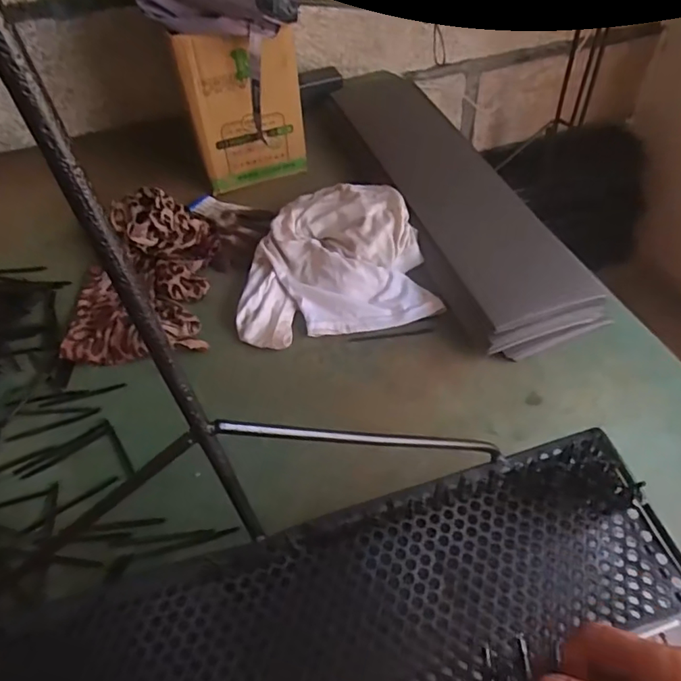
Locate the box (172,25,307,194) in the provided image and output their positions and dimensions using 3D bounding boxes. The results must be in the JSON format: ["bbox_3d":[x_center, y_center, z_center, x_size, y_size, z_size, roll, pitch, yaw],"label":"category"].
[{"bbox_3d":[-0.128,-0.323,0.775,0.155,0.225,0.040,-25,52,-17],"label":"box"}]

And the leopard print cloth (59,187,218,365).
[{"bbox_3d":[-0.260,-0.089,0.695,0.178,0.073,0.241,-4,49,0],"label":"leopard print cloth"}]

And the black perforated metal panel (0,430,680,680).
[{"bbox_3d":[-0.053,0.220,0.382,0.609,0.045,0.157,-14,50,-8],"label":"black perforated metal panel"}]

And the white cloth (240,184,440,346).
[{"bbox_3d":[-0.008,-0.117,0.712,0.247,0.055,0.269,-4,49,0],"label":"white cloth"}]

